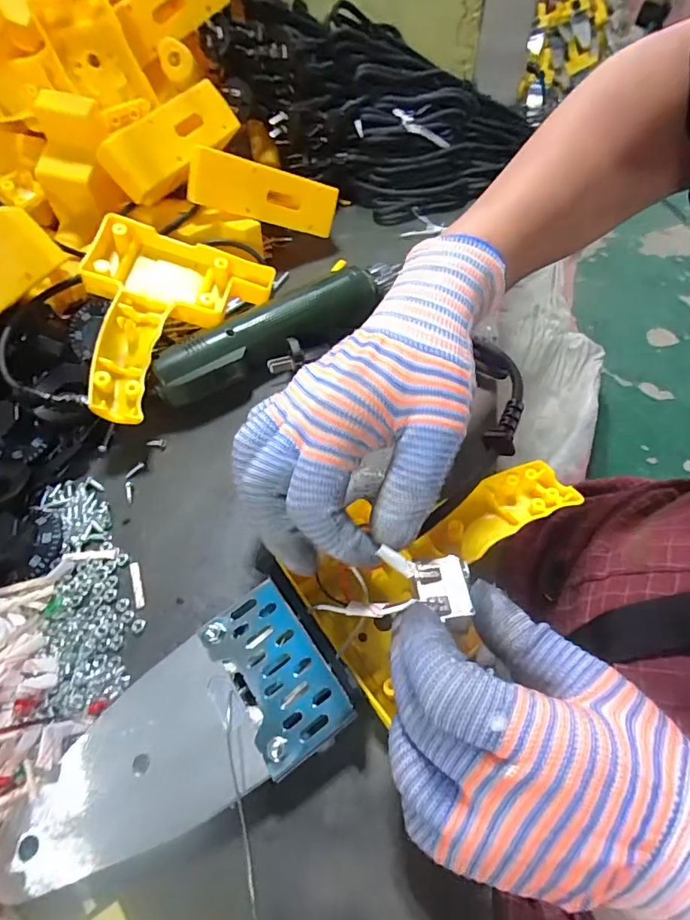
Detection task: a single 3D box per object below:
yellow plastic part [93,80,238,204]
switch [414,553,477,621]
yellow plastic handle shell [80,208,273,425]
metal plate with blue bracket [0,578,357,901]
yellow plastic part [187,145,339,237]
[{"bbox_3d":[-0.143,-0.266,0.404,0.030,0.045,0.125,2,47,50],"label":"yellow plastic part"},{"bbox_3d":[0.043,0.054,0.209,0.023,0.006,0.027,-8,54,-2],"label":"switch"},{"bbox_3d":[-0.149,-0.110,0.354,0.126,0.044,0.168,29,61,4],"label":"yellow plastic handle shell"},{"bbox_3d":[-0.078,0.128,0.219,0.147,0.025,0.076,-28,58,-16],"label":"metal plate with blue bracket"},{"bbox_3d":[-0.069,-0.231,0.421,0.125,0.043,0.009,4,22,-25],"label":"yellow plastic part"}]

